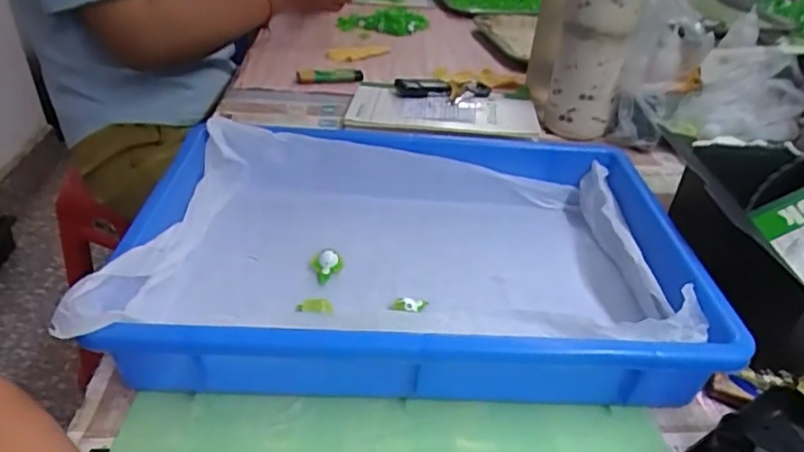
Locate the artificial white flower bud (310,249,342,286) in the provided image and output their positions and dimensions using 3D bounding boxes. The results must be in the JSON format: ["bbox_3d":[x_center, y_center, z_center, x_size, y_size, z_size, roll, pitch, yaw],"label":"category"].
[{"bbox_3d":[-0.056,0.029,0.424,0.024,0.020,0.019,1,34,-4],"label":"artificial white flower bud"}]

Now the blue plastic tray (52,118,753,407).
[{"bbox_3d":[-0.002,0.013,0.415,0.370,0.062,0.254,2,34,-2],"label":"blue plastic tray"}]

